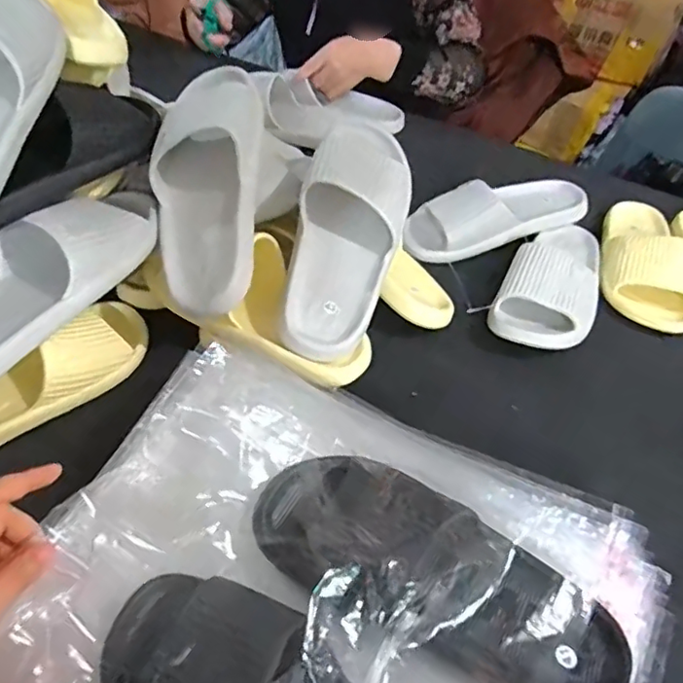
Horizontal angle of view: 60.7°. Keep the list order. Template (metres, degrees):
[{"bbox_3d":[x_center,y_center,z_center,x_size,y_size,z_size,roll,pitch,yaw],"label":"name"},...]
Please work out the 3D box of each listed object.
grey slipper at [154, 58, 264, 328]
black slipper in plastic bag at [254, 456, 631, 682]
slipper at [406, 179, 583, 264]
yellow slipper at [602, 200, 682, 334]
[{"bbox_3d":[-0.128,-0.157,0.563,0.114,0.066,0.272,0,79,-6],"label":"grey slipper"},{"bbox_3d":[0.061,0.149,0.380,0.257,0.062,0.113,24,48,16],"label":"black slipper in plastic bag"},{"bbox_3d":[0.205,-0.166,0.772,0.253,0.059,0.105,-10,48,-16],"label":"slipper"},{"bbox_3d":[0.388,-0.115,0.749,0.101,0.056,0.223,13,46,6],"label":"yellow slipper"}]

